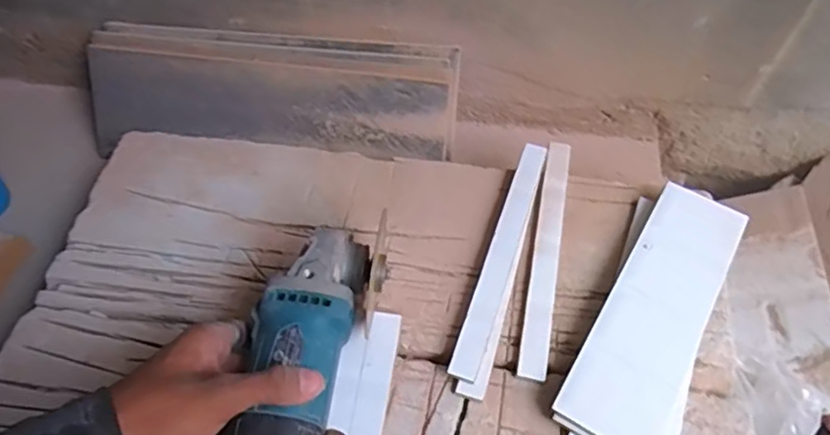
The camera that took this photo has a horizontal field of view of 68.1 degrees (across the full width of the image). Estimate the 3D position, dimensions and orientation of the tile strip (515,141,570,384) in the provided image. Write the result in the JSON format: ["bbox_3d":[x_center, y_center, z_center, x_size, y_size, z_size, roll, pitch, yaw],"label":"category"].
[{"bbox_3d":[0.117,0.028,0.551,0.024,0.010,0.246,10,57,7],"label":"tile strip"}]

